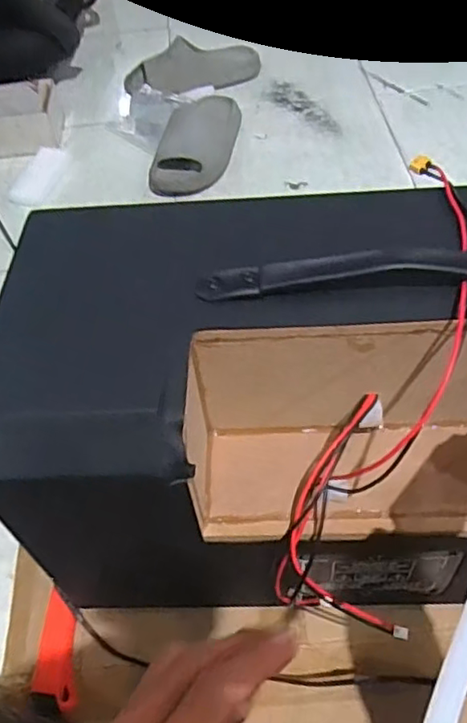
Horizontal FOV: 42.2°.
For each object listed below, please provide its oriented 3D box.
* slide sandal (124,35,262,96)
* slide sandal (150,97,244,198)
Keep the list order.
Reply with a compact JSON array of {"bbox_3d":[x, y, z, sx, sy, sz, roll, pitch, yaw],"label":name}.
[{"bbox_3d":[-0.078,-0.607,1.260,0.294,0.080,0.117,-17,52,-9],"label":"slide sandal"},{"bbox_3d":[-0.060,-0.403,1.094,0.117,0.072,0.261,13,54,15],"label":"slide sandal"}]

